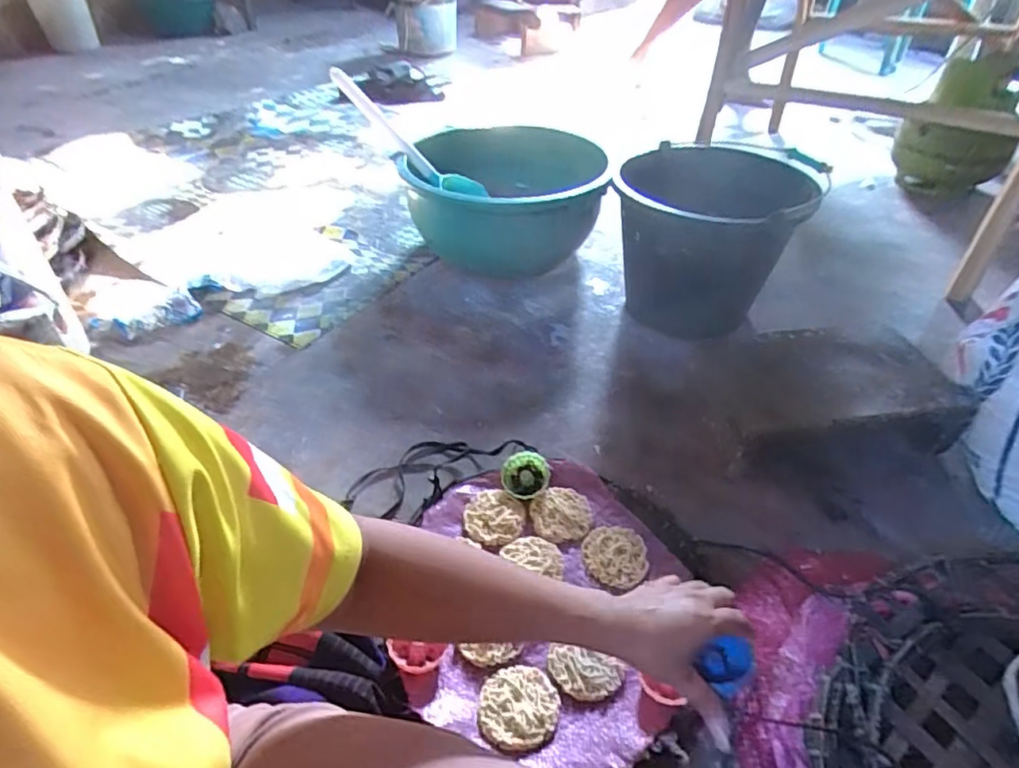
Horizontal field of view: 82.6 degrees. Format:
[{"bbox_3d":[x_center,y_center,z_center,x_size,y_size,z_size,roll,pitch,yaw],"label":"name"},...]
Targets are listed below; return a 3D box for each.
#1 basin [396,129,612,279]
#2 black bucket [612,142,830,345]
[{"bbox_3d":[-0.026,-0.379,1.229,0.381,0.217,0.381,1,41,-1],"label":"basin"},{"bbox_3d":[0.350,-0.260,1.038,0.299,0.247,0.298,1,41,-1],"label":"black bucket"}]

